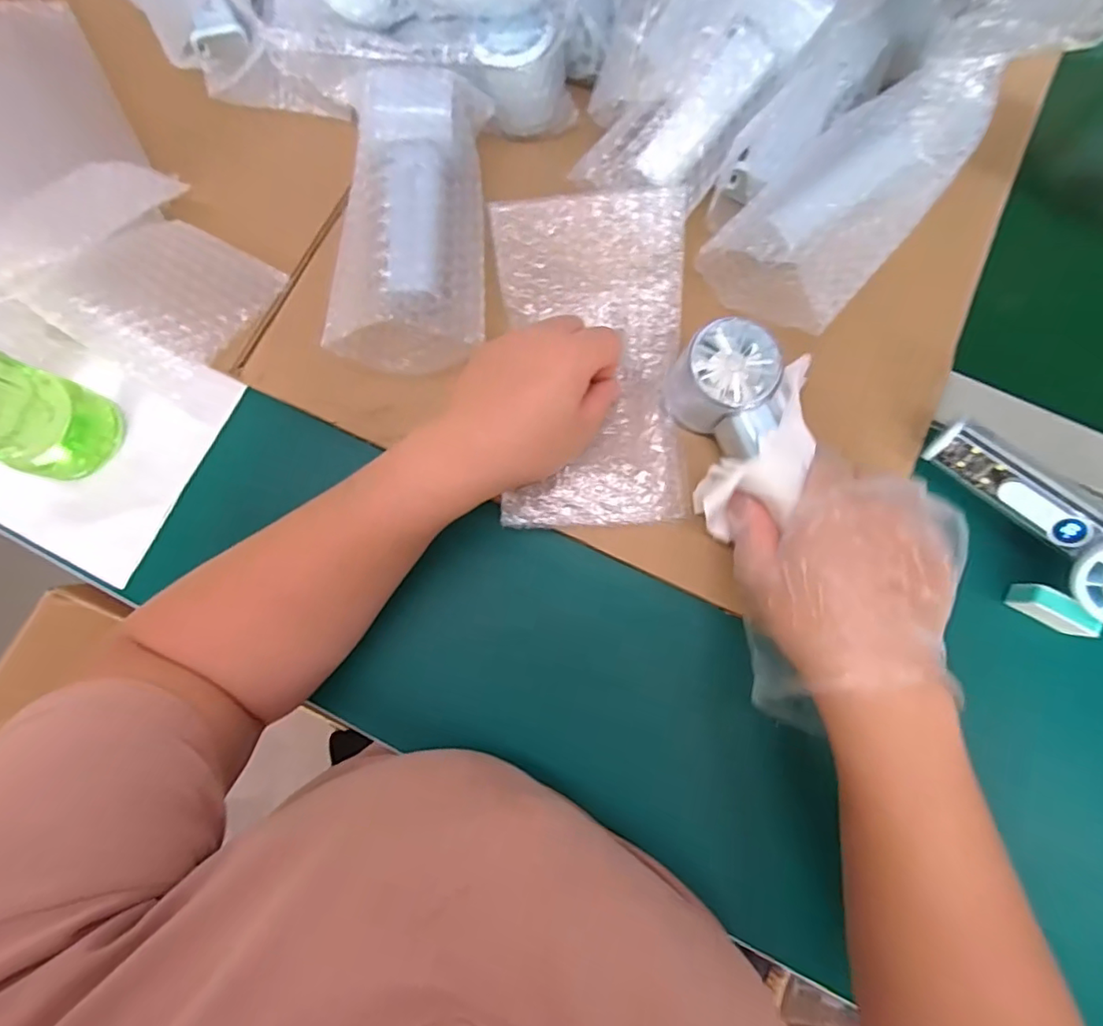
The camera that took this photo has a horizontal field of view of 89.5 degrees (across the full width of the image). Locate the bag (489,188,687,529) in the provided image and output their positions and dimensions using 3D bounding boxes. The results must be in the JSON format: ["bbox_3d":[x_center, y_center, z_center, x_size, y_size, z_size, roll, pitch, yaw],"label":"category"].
[{"bbox_3d":[0.028,-0.095,0.349,0.117,0.054,0.194,-2,78,0],"label":"bag"}]

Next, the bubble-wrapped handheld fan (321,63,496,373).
[{"bbox_3d":[-0.086,-0.194,0.372,0.096,0.065,0.189,6,79,2],"label":"bubble-wrapped handheld fan"}]

